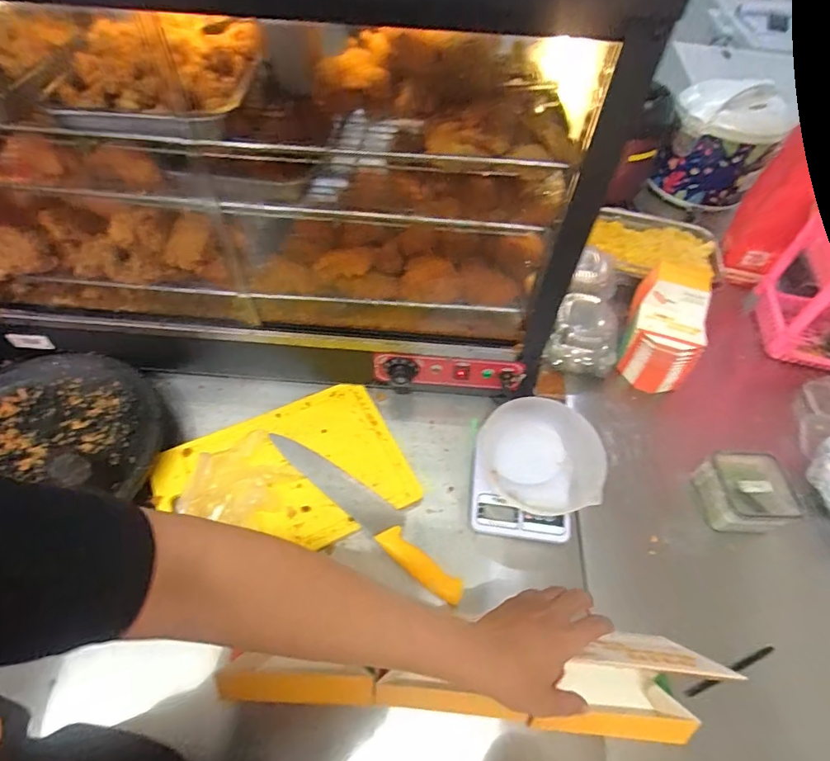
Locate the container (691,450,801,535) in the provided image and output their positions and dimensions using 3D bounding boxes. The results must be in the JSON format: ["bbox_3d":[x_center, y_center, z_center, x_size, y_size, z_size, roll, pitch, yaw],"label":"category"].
[{"bbox_3d":[0.478,0.163,0.689,0.096,0.075,0.102,0,53,-3],"label":"container"}]

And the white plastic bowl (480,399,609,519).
[{"bbox_3d":[0.191,0.105,0.696,0.175,0.054,0.167,2,53,-2],"label":"white plastic bowl"}]

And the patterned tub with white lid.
[{"bbox_3d":[0.707,-0.548,1.125,0.225,0.224,0.264,22,55,13],"label":"patterned tub with white lid"}]

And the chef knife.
[{"bbox_3d":[-0.073,0.183,0.684,0.349,0.016,0.050,35,59,21],"label":"chef knife"}]

